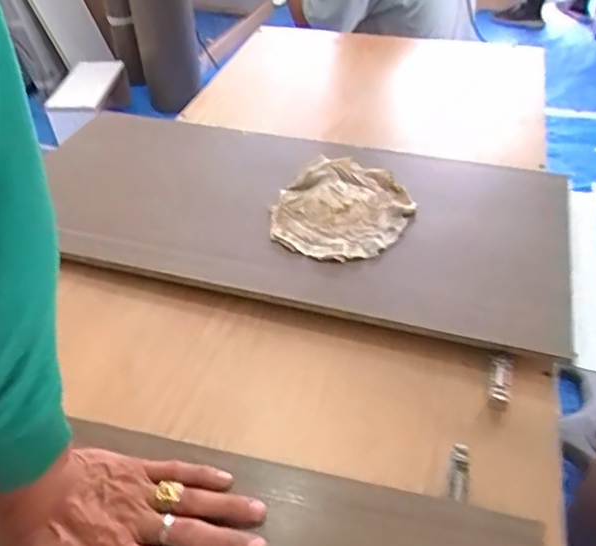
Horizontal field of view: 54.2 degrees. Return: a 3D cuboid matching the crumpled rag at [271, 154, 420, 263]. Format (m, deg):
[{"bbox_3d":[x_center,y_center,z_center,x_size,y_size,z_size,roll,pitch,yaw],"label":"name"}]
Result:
[{"bbox_3d":[0.055,-0.081,0.730,0.159,0.029,0.171,22,49,24],"label":"crumpled rag"}]

